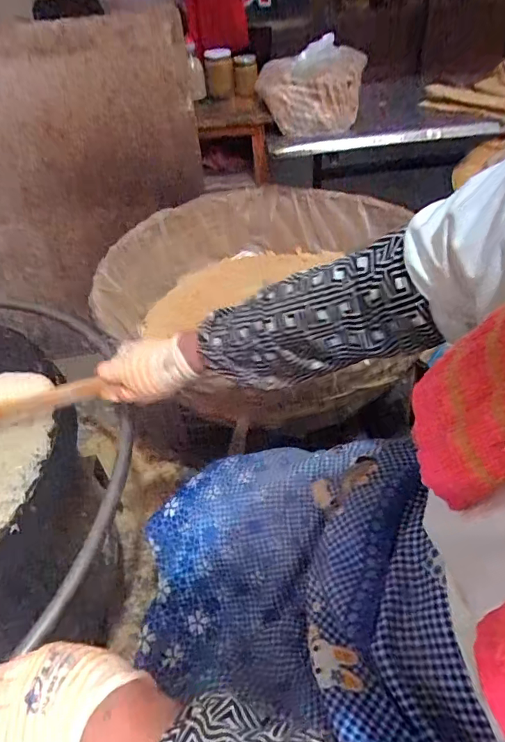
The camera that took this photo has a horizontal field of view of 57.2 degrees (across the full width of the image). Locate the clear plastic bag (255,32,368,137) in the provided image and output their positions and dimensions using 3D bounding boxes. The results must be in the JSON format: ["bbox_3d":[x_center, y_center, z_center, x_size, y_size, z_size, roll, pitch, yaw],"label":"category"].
[{"bbox_3d":[0.158,-0.747,1.223,0.266,0.157,0.226,-10,43,-4],"label":"clear plastic bag"}]

